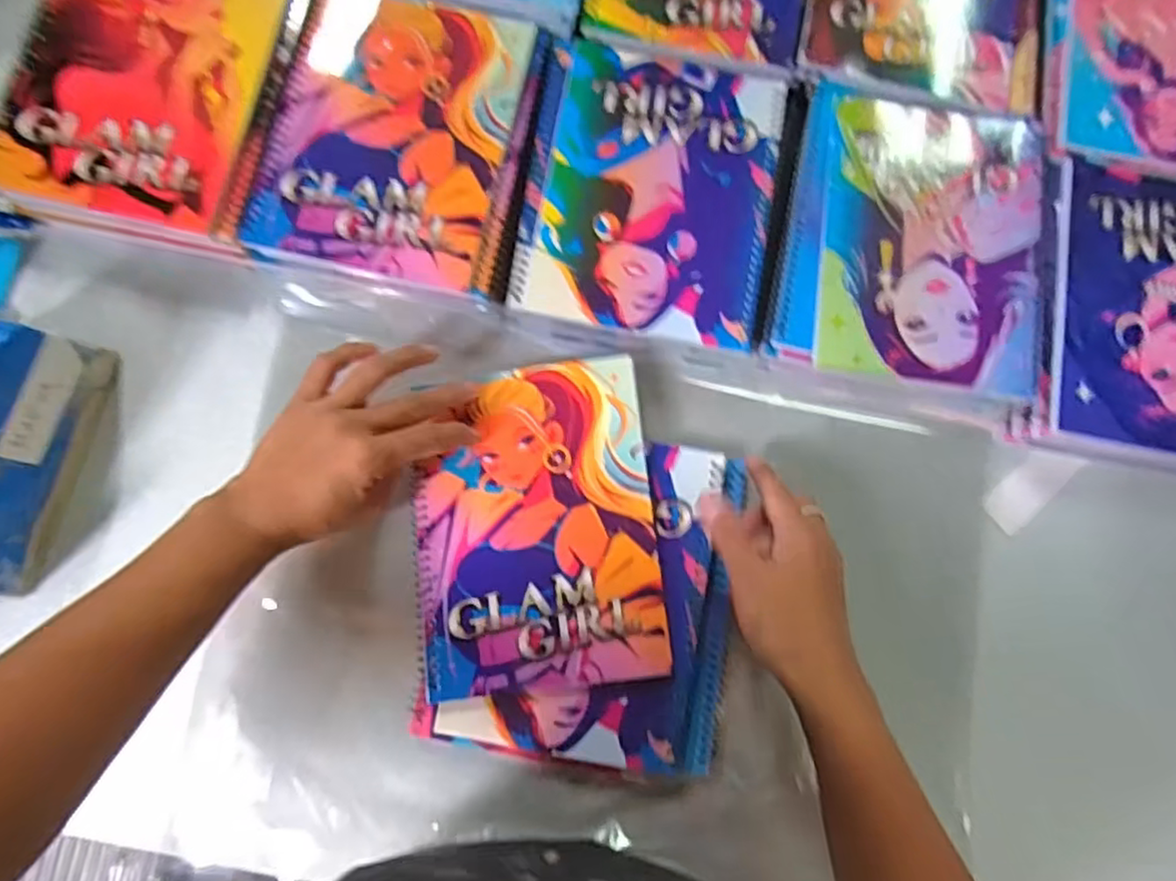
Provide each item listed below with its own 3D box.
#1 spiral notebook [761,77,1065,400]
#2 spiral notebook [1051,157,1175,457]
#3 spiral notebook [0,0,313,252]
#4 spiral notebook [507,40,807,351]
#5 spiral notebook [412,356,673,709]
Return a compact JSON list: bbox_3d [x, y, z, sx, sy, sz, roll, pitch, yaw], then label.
[{"bbox_3d":[0.224,-0.137,0.452,0.175,0.009,0.199,11,83,-2],"label":"spiral notebook"},{"bbox_3d":[0.388,-0.091,0.452,0.146,0.009,0.196,10,83,-2],"label":"spiral notebook"},{"bbox_3d":[-0.278,-0.234,0.433,0.157,0.010,0.202,12,83,-2],"label":"spiral notebook"},{"bbox_3d":[0.050,-0.165,0.459,0.169,0.025,0.196,12,80,-2],"label":"spiral notebook"},{"bbox_3d":[-0.034,0.052,0.421,0.147,0.012,0.195,-5,83,-4],"label":"spiral notebook"}]

